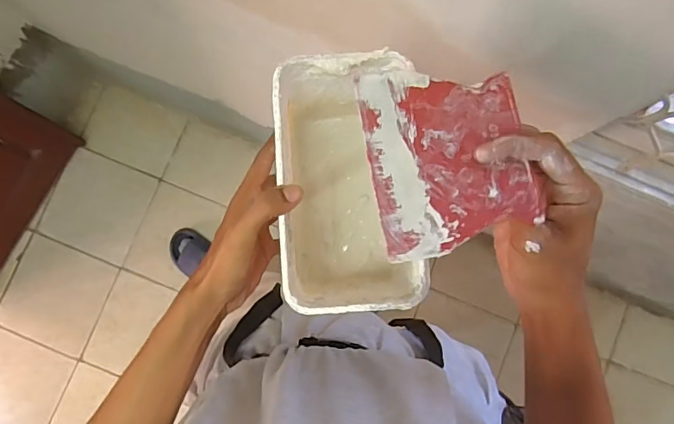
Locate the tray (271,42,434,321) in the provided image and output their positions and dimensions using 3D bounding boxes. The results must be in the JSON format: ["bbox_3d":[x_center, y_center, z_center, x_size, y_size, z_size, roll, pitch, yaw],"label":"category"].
[{"bbox_3d":[0.010,-0.017,0.435,0.108,0.143,0.195,-4,84,0],"label":"tray"}]

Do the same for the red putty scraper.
[{"bbox_3d":[0.074,-0.037,0.317,0.105,0.004,0.121,-10,79,-7],"label":"red putty scraper"}]

